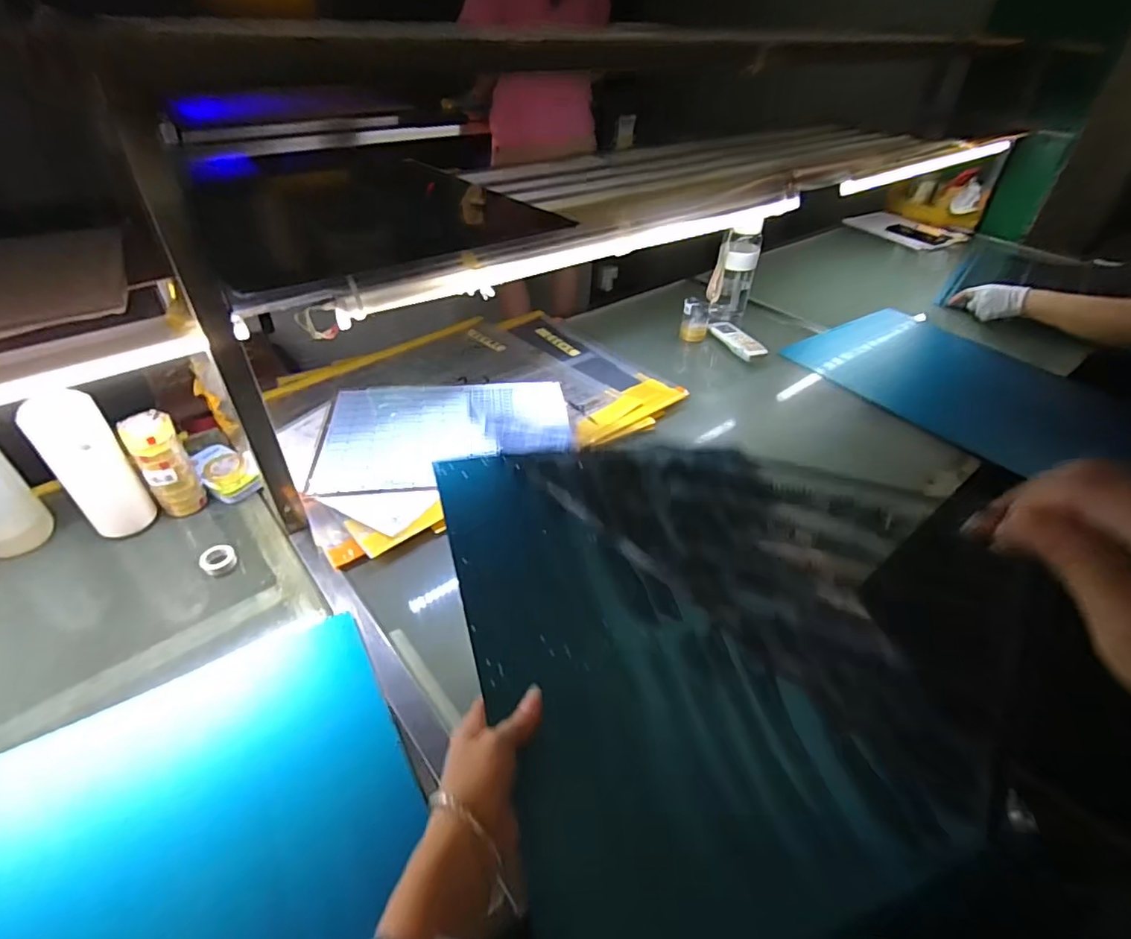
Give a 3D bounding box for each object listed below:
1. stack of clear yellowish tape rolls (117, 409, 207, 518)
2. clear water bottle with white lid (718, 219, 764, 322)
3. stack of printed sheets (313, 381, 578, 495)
[{"bbox_3d":[-0.507,-0.006,0.712,0.052,0.132,0.051,-32,51,-34],"label":"stack of clear yellowish tape rolls"},{"bbox_3d":[0.377,-0.424,1.214,0.065,0.223,0.059,17,43,16],"label":"clear water bottle with white lid"},{"bbox_3d":[-0.184,-0.062,0.891,0.378,0.009,0.275,-4,41,-8],"label":"stack of printed sheets"}]

